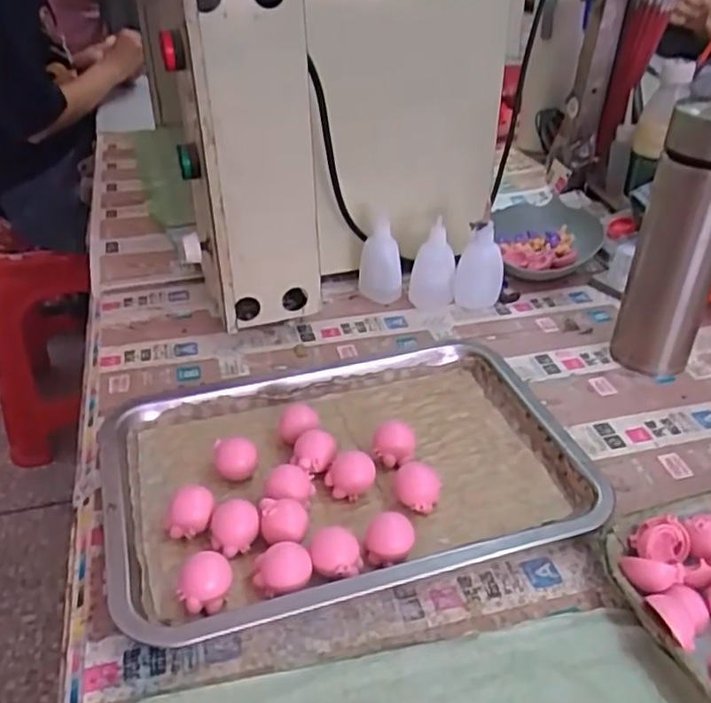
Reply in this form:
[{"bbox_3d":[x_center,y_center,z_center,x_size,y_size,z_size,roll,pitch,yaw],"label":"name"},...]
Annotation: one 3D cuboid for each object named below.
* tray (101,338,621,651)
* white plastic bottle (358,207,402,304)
[{"bbox_3d":[-0.006,0.075,0.472,0.309,0.029,0.204,-11,36,-15],"label":"tray"},{"bbox_3d":[0.023,-0.089,0.659,0.038,0.088,0.034,-3,35,-3],"label":"white plastic bottle"}]

